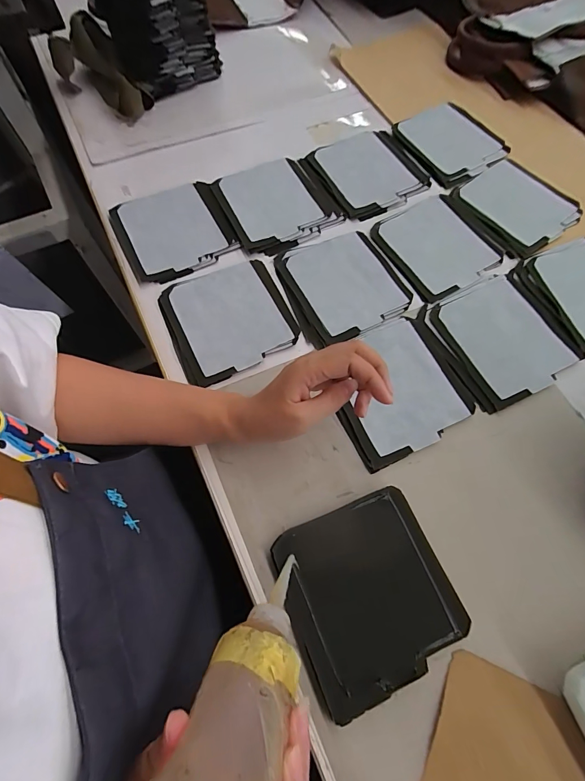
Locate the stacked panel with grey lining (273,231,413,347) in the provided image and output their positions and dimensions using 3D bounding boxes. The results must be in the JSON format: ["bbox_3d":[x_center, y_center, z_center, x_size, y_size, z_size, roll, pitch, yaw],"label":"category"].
[{"bbox_3d":[0.062,-0.130,0.449,0.134,0.007,0.145,-18,68,-8],"label":"stacked panel with grey lining"}]

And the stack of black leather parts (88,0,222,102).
[{"bbox_3d":[-0.205,-0.551,0.542,0.143,0.164,0.125,-36,71,-14],"label":"stack of black leather parts"}]

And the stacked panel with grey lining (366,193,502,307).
[{"bbox_3d":[0.187,-0.192,0.474,0.136,0.007,0.138,-29,70,-12],"label":"stacked panel with grey lining"}]

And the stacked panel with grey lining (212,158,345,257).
[{"bbox_3d":[-0.020,-0.254,0.497,0.138,0.012,0.147,-25,69,-11],"label":"stacked panel with grey lining"}]

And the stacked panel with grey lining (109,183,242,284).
[{"bbox_3d":[-0.150,-0.209,0.473,0.137,0.012,0.139,-27,69,-11],"label":"stacked panel with grey lining"}]

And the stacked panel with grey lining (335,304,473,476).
[{"bbox_3d":[0.112,-0.007,0.395,0.148,0.008,0.137,-25,69,-10],"label":"stacked panel with grey lining"}]

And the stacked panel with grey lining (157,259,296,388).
[{"bbox_3d":[-0.073,-0.086,0.422,0.136,0.008,0.137,-22,68,-9],"label":"stacked panel with grey lining"}]

